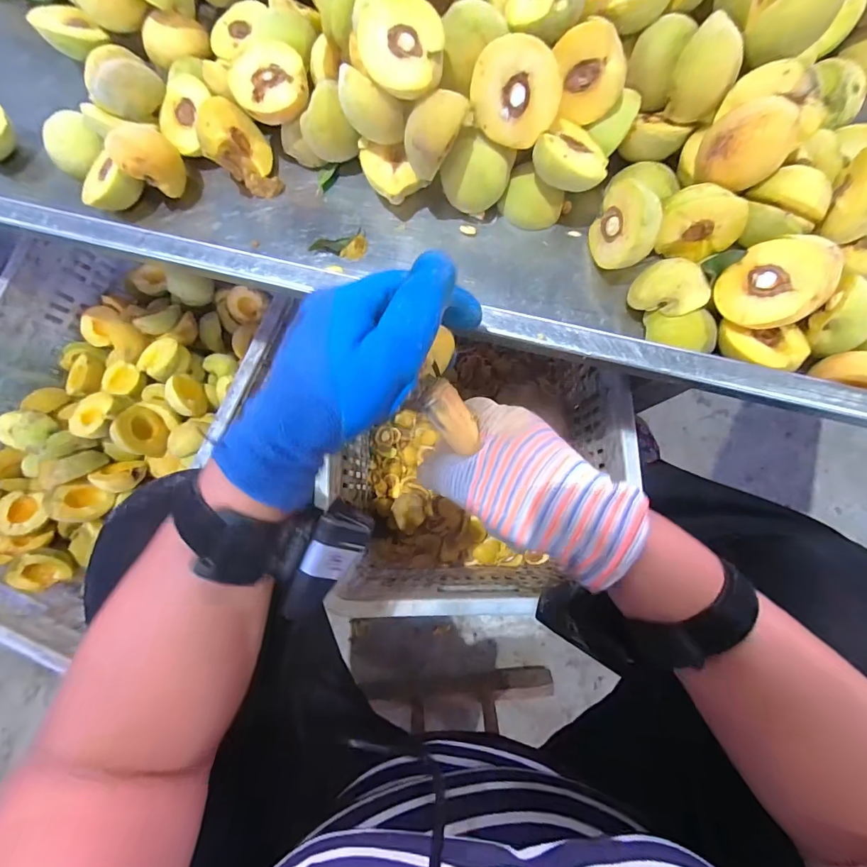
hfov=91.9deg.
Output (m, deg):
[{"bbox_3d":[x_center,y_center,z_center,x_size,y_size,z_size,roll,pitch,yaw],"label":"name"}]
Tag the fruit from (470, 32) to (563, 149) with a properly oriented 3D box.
[{"bbox_3d":[0.060,-0.249,0.307,0.063,0.059,0.024,14,43,-9],"label":"fruit"}]

